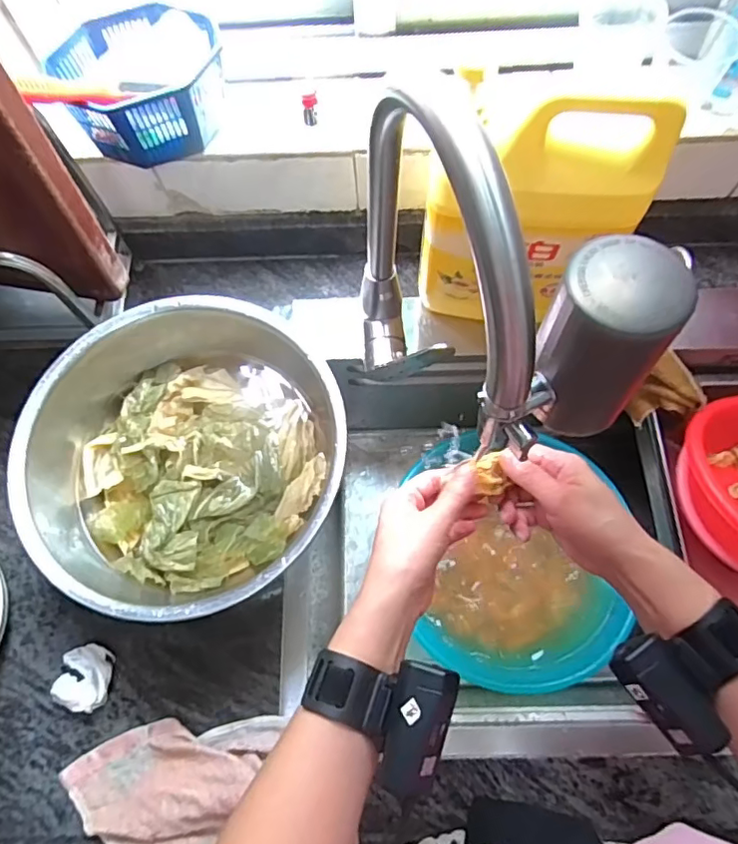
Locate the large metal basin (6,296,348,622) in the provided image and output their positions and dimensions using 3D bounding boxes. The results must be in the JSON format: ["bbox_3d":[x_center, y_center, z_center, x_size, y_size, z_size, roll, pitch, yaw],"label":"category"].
[{"bbox_3d":[-0.165,0.030,0.521,0.278,0.109,0.285,-1,70,2],"label":"large metal basin"}]

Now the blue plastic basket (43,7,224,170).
[{"bbox_3d":[-0.203,-0.308,0.517,0.135,0.067,0.112,-24,71,-6],"label":"blue plastic basket"}]

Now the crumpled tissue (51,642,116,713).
[{"bbox_3d":[-0.252,0.226,0.496,0.045,0.024,0.049,14,71,7],"label":"crumpled tissue"}]

